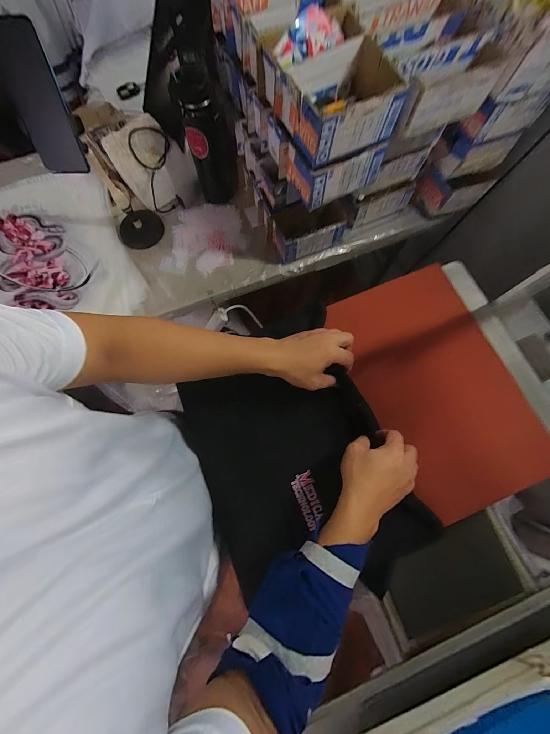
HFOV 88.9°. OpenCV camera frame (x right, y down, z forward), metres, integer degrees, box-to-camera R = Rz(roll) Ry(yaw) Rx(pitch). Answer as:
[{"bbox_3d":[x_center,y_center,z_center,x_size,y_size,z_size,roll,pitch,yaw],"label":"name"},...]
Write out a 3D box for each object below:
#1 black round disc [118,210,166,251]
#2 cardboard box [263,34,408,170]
[{"bbox_3d":[-0.355,-0.365,0.740,0.114,0.029,0.088,-38,79,-9],"label":"black round disc"},{"bbox_3d":[0.104,-0.433,0.461,0.171,0.074,0.138,-26,77,-7],"label":"cardboard box"}]

